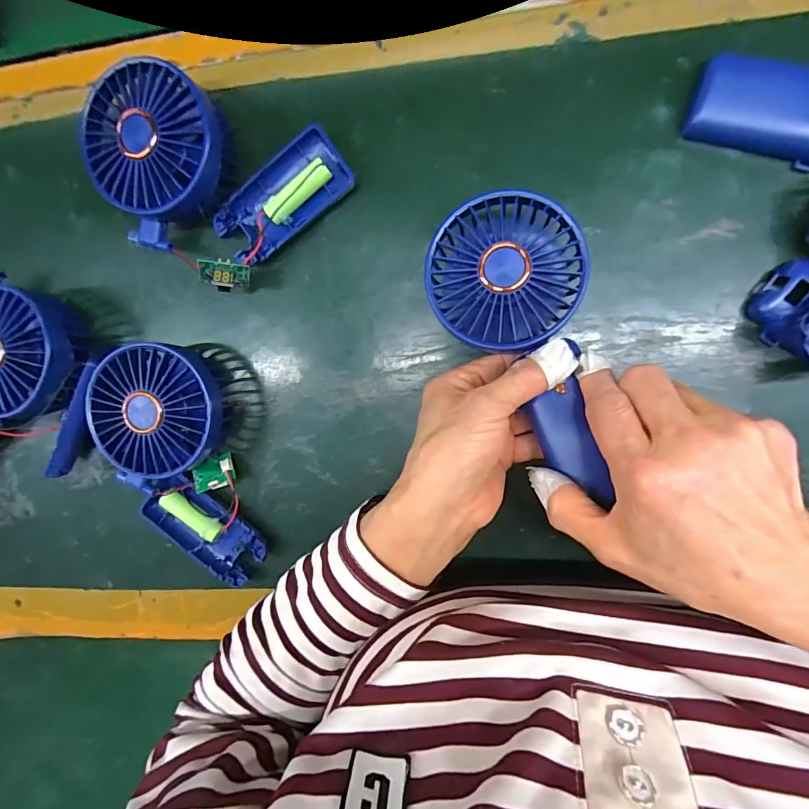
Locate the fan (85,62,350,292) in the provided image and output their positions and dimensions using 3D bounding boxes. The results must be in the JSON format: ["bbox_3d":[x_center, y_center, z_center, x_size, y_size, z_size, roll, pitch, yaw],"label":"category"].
[{"bbox_3d":[-0.124,-0.152,0.280,0.128,0.046,0.135,-42,89,10],"label":"fan"}]

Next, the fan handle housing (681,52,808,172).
[{"bbox_3d":[0.210,-0.165,0.247,0.091,0.016,0.043,18,98,6],"label":"fan handle housing"}]

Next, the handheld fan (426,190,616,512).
[{"bbox_3d":[0.069,-0.033,0.244,0.081,0.031,0.165,-19,85,9],"label":"handheld fan"}]

